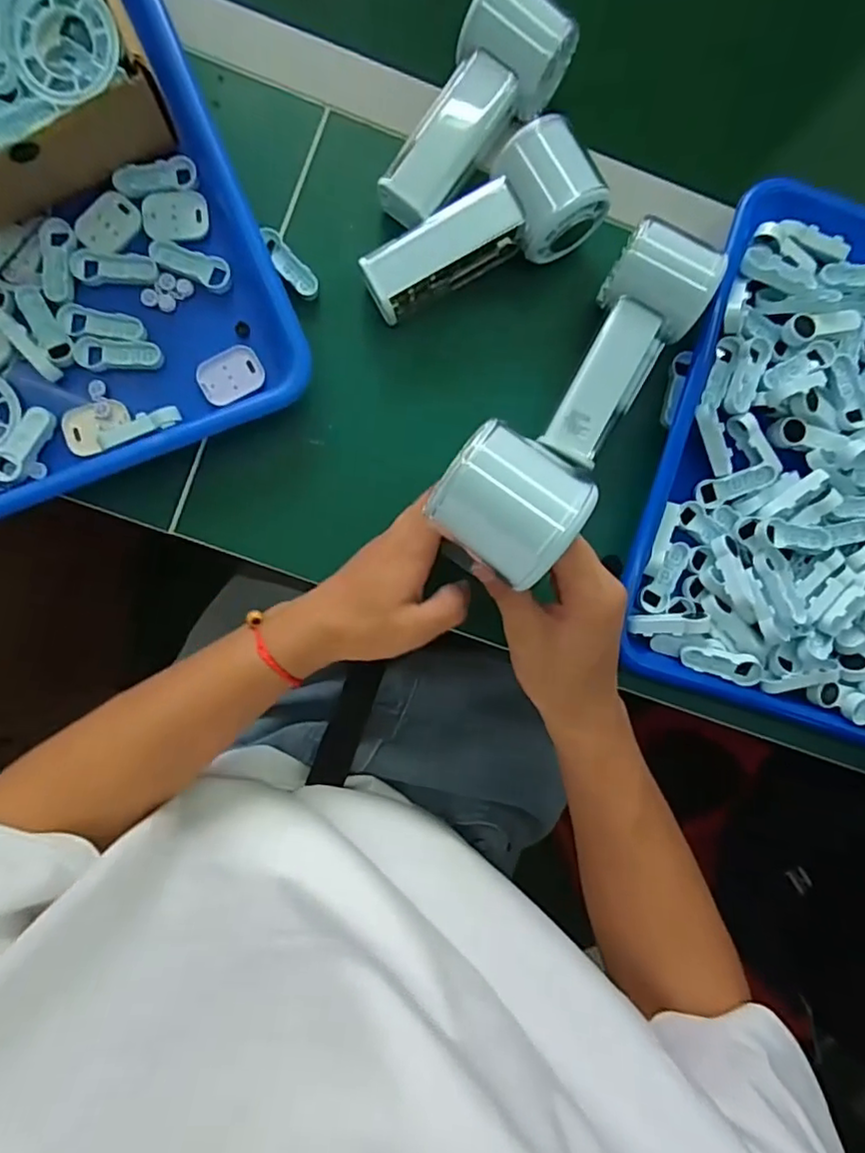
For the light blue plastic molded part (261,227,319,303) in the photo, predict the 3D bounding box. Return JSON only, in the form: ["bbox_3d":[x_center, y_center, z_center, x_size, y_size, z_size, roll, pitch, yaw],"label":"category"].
[{"bbox_3d":[-0.093,-0.201,0.379,0.016,0.011,0.048,-44,92,-4],"label":"light blue plastic molded part"}]

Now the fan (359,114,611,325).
[{"bbox_3d":[0.027,-0.212,0.362,0.149,0.054,0.063,-30,91,-4],"label":"fan"}]

